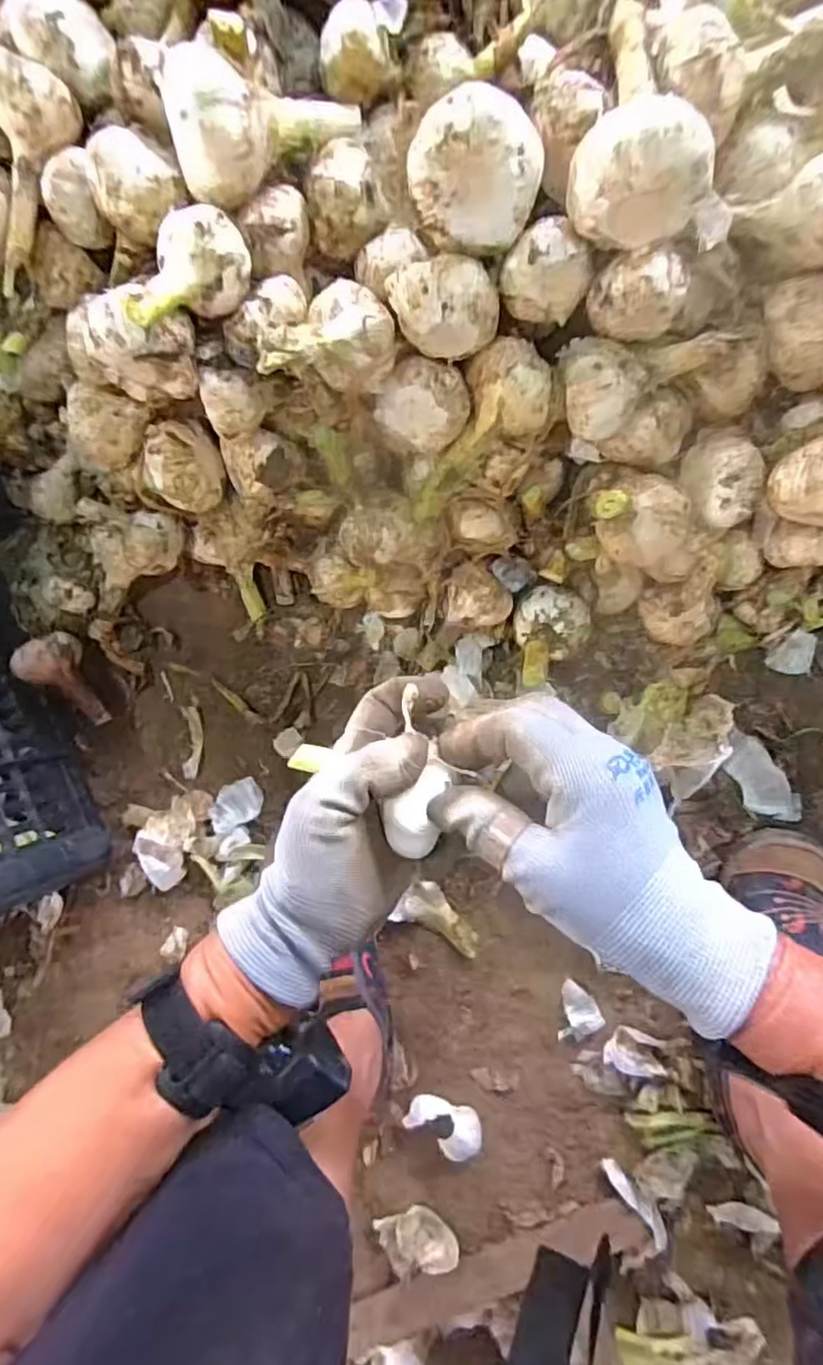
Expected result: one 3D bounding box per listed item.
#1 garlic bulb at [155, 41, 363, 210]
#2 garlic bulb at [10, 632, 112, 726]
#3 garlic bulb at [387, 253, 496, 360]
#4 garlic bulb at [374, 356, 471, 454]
[{"bbox_3d":[-0.080,-0.285,0.338,0.052,0.112,0.062,17,117,36],"label":"garlic bulb"},{"bbox_3d":[-0.295,-0.001,0.543,0.037,0.041,0.086,-25,121,9],"label":"garlic bulb"},{"bbox_3d":[0.019,-0.198,0.330,0.049,0.036,0.039,-25,87,9],"label":"garlic bulb"},{"bbox_3d":[0.008,-0.164,0.378,0.047,0.039,0.046,0,91,10],"label":"garlic bulb"}]

